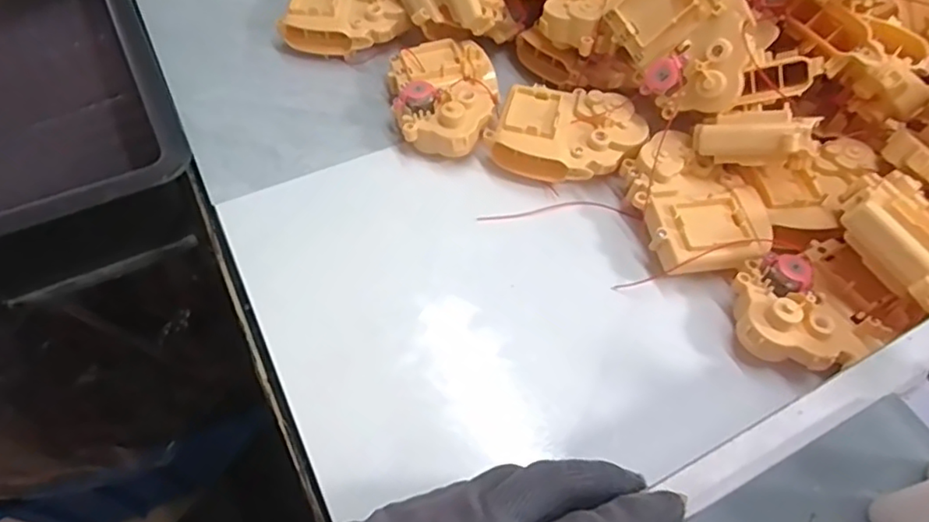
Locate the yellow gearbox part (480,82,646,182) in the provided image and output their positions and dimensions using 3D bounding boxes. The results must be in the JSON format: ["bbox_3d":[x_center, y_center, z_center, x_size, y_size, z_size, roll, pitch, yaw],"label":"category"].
[{"bbox_3d":[0.069,-0.084,0.412,0.091,0.038,0.064,22,58,12],"label":"yellow gearbox part"}]

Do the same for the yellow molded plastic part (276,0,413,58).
[{"bbox_3d":[-0.089,-0.186,0.463,0.090,0.038,0.055,5,56,0],"label":"yellow molded plastic part"}]

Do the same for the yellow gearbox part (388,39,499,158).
[{"bbox_3d":[-0.014,-0.114,0.425,0.070,0.039,0.096,-6,56,-7],"label":"yellow gearbox part"}]

